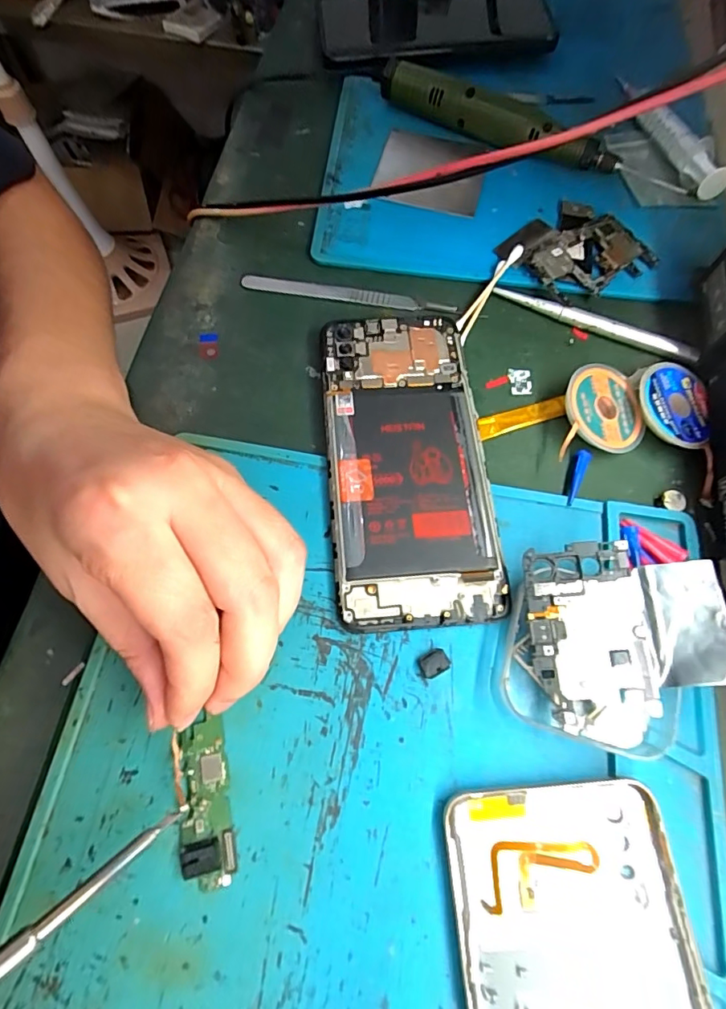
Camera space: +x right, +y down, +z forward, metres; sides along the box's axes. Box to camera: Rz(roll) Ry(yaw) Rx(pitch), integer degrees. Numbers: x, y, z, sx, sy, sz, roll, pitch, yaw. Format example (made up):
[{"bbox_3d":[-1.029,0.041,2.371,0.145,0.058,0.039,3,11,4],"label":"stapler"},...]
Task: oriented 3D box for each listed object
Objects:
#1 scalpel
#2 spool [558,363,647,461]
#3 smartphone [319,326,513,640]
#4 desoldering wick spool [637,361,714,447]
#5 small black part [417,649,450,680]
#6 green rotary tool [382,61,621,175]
[{"bbox_3d":[-0.009,-0.117,0.274,0.118,0.004,0.010,9,68,2],"label":"scalpel"},{"bbox_3d":[0.115,-0.045,0.242,0.042,0.017,0.045,1,68,-1],"label":"spool"},{"bbox_3d":[0.019,-0.022,0.231,0.070,0.010,0.155,-4,68,-3],"label":"smartphone"},{"bbox_3d":[0.153,-0.050,0.242,0.041,0.009,0.041,4,74,-13],"label":"desoldering wick spool"},{"bbox_3d":[0.029,0.065,0.200,0.012,0.004,0.009,-30,72,-13],"label":"small black part"},{"bbox_3d":[0.084,-0.245,0.311,0.154,0.026,0.022,21,69,7],"label":"green rotary tool"}]

